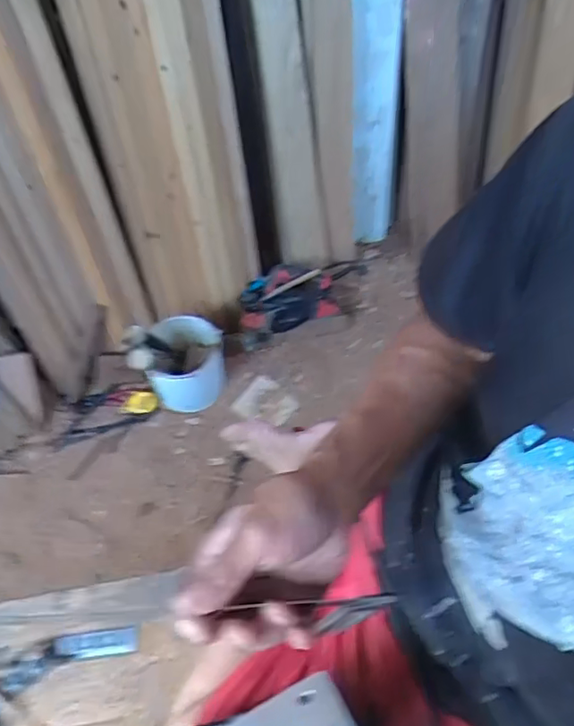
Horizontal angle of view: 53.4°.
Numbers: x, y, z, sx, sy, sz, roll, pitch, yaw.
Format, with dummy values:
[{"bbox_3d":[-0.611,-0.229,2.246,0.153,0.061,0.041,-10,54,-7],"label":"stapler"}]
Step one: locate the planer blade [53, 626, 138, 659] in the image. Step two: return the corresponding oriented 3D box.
[{"bbox_3d":[-0.221,0.325,0.661,0.091,0.004,0.028,-4,59,-9],"label":"planer blade"}]

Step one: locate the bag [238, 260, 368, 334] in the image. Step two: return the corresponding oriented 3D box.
[{"bbox_3d":[0.034,-0.181,1.502,0.321,0.107,0.151,-13,60,-7],"label":"bag"}]

